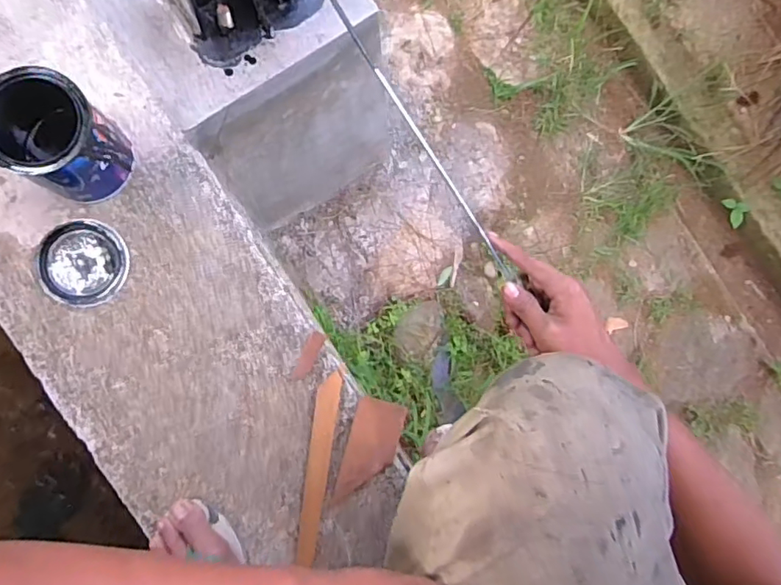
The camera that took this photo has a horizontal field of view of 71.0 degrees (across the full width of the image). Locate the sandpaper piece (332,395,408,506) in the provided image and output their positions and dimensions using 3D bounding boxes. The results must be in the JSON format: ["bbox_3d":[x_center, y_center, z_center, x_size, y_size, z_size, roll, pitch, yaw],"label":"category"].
[{"bbox_3d":[-0.024,0.197,0.677,0.059,0.006,0.126,15,87,3],"label":"sandpaper piece"}]

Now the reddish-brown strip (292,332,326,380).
[{"bbox_3d":[-0.100,0.078,0.669,0.018,0.004,0.063,27,82,-4],"label":"reddish-brown strip"}]

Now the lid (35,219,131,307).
[{"bbox_3d":[-0.369,-0.036,0.656,0.100,0.006,0.100,1,85,-7],"label":"lid"}]

